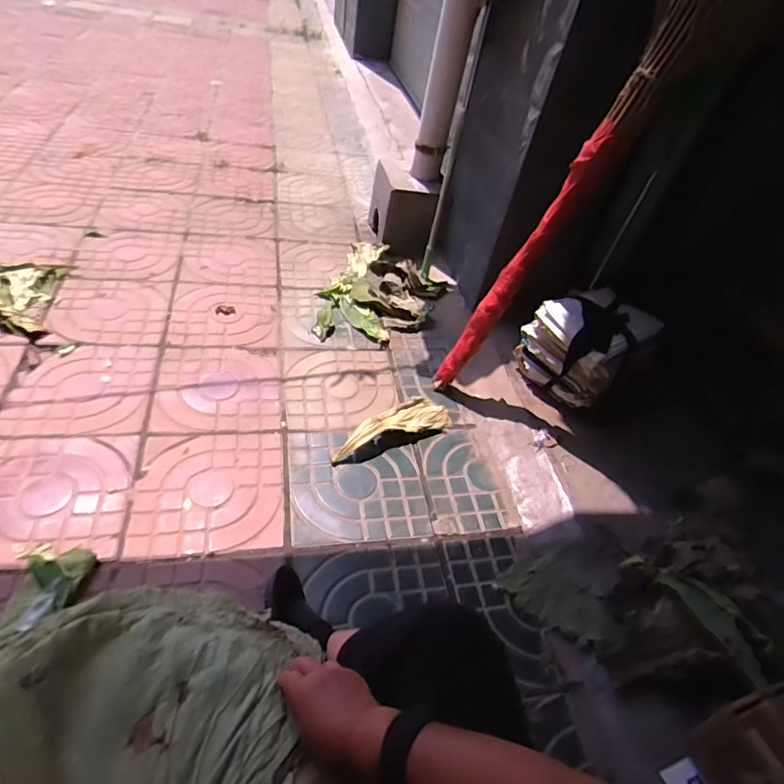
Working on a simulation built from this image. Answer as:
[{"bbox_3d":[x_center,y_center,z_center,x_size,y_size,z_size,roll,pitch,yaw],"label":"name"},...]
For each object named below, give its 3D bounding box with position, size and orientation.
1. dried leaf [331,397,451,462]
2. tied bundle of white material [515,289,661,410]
[{"bbox_3d":[-0.007,0.070,1.232,0.315,0.055,0.118,-13,48,-18],"label":"dried leaf"},{"bbox_3d":[0.491,-0.121,1.285,0.209,0.213,0.245,-26,56,-34],"label":"tied bundle of white material"}]

